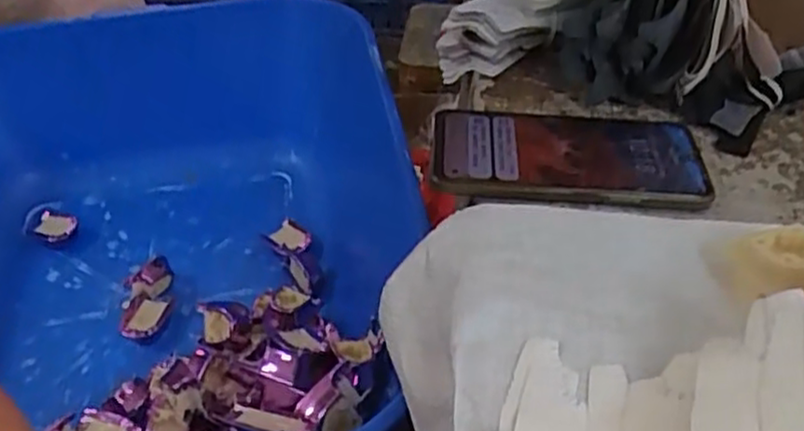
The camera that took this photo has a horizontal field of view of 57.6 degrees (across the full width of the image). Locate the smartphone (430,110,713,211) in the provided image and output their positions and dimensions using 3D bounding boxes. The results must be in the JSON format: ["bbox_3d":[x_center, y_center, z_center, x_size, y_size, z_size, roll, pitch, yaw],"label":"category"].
[{"bbox_3d":[0.102,-0.041,0.446,0.166,0.016,0.085,4,42,-2],"label":"smartphone"}]

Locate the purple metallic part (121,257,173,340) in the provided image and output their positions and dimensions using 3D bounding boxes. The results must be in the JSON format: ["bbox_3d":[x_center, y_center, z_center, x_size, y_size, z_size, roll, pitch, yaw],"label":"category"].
[{"bbox_3d":[-0.242,0.077,0.691,0.044,0.028,0.086,-4,41,-3],"label":"purple metallic part"}]

